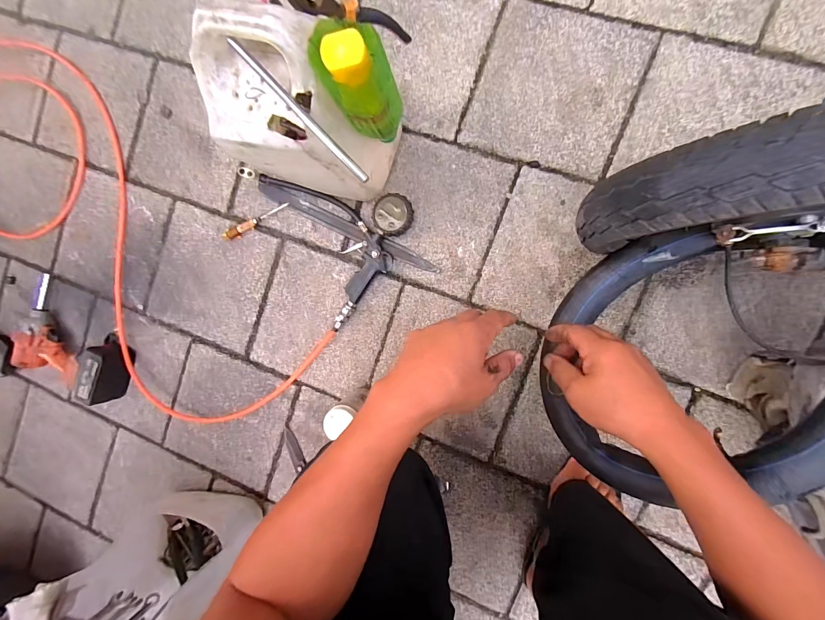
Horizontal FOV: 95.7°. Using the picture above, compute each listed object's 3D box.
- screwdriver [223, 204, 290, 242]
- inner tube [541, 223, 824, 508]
[{"bbox_3d":[-0.300,-0.169,0.714,0.146,0.014,0.022,-25,87,11],"label":"screwdriver"},{"bbox_3d":[0.322,0.058,0.418,0.313,0.145,0.298,-1,91,8],"label":"inner tube"}]

